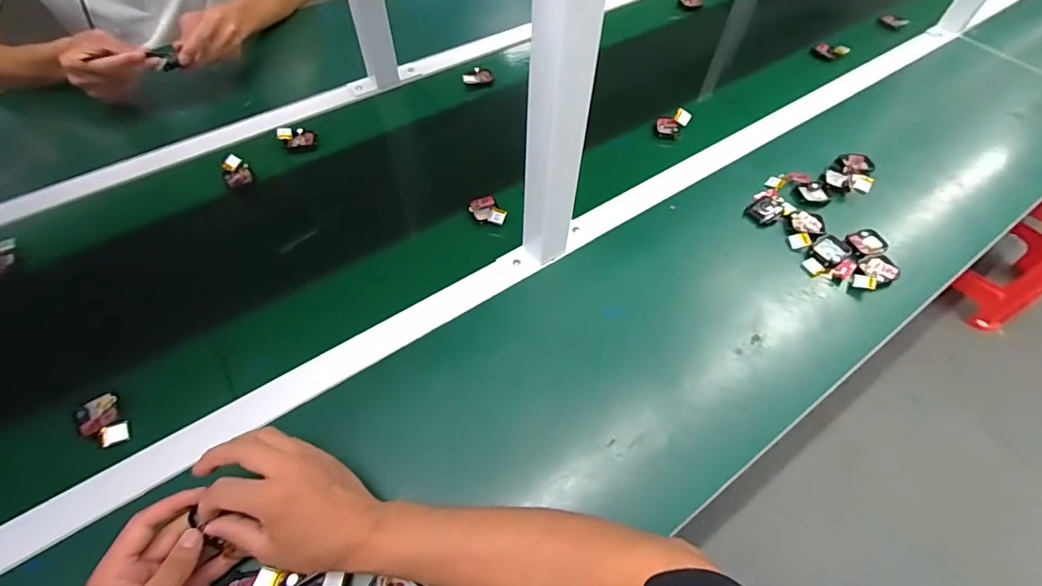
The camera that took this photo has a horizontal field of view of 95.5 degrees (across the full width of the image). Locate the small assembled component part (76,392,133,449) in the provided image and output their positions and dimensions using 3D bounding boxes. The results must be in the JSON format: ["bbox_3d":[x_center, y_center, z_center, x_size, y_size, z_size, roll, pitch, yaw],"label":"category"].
[{"bbox_3d":[-0.407,0.126,0.464,0.061,0.015,0.036,37,64,21],"label":"small assembled component part"}]

